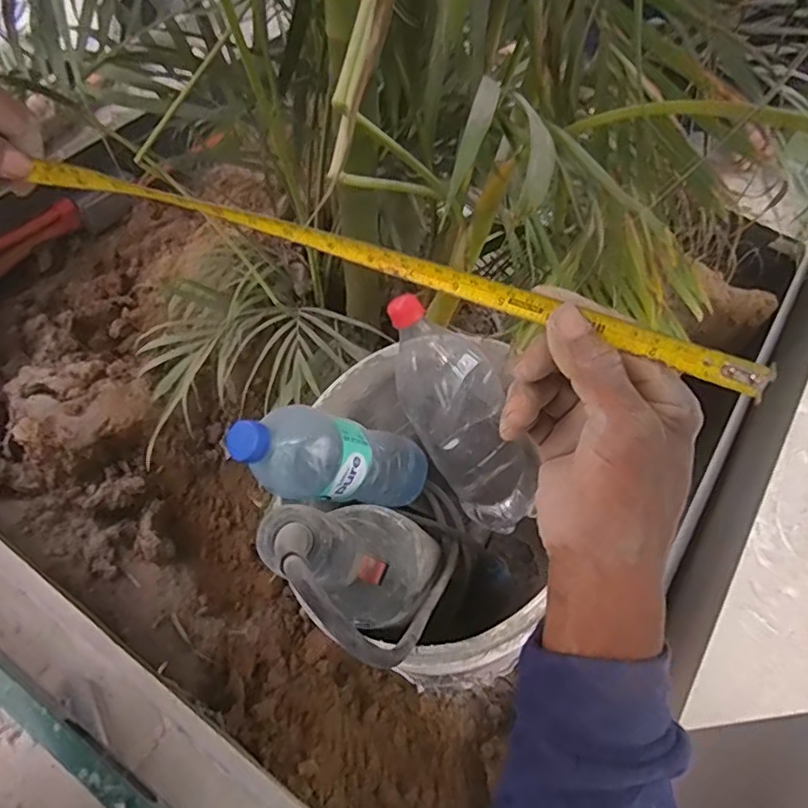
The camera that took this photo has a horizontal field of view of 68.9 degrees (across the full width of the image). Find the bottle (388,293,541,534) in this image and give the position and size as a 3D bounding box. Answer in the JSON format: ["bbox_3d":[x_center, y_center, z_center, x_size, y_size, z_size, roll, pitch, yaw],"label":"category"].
[{"bbox_3d":[0.065,0.021,0.621,0.095,0.275,0.085,-40,27,-25],"label":"bottle"}]

